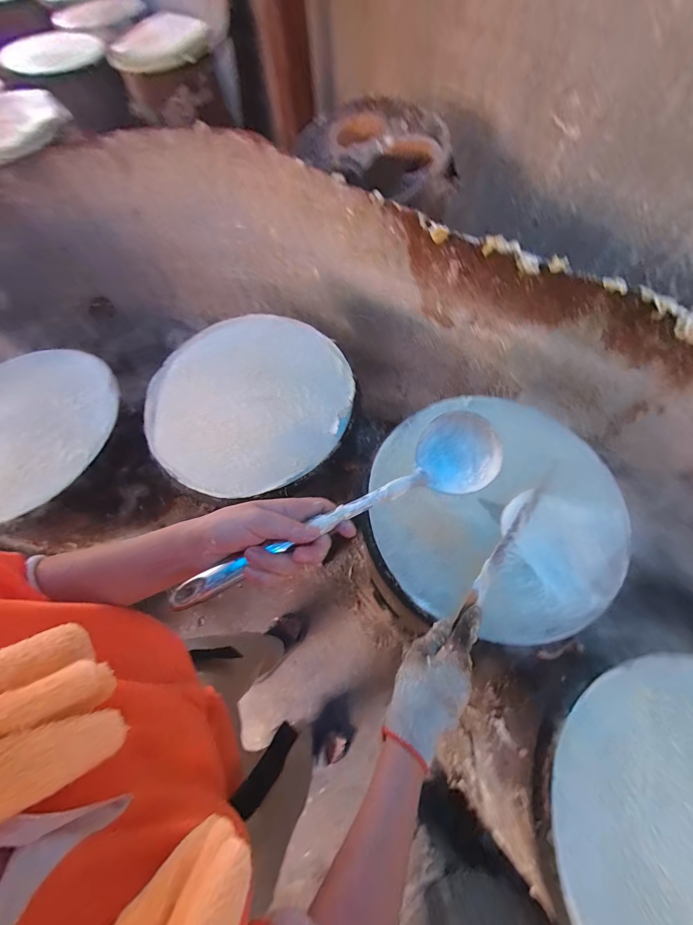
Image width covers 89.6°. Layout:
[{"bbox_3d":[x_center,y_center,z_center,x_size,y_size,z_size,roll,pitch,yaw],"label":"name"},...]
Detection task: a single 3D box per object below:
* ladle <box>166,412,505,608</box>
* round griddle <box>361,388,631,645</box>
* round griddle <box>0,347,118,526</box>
[{"bbox_3d":[0.005,0.039,0.339,0.337,0.055,0.086,-23,66,-21],"label":"ladle"},{"bbox_3d":[0.216,0.062,0.511,0.354,0.031,0.361,-1,66,2],"label":"round griddle"},{"bbox_3d":[-0.608,-0.065,0.650,0.346,0.029,0.352,-1,66,2],"label":"round griddle"}]

